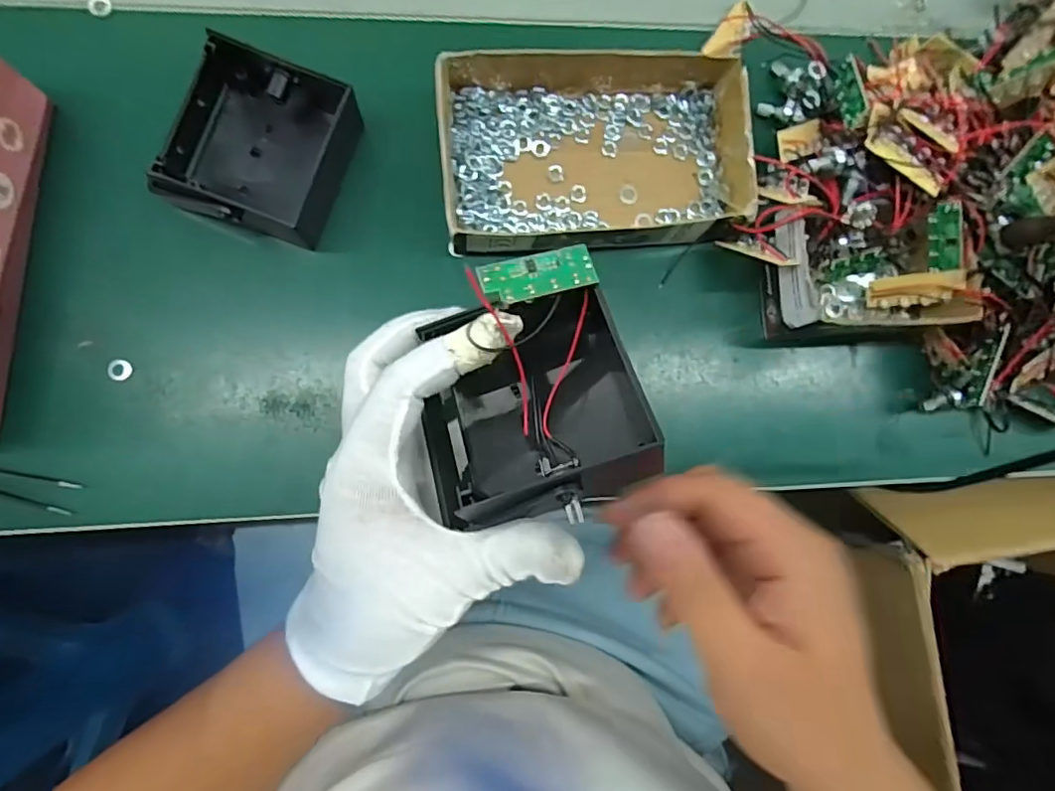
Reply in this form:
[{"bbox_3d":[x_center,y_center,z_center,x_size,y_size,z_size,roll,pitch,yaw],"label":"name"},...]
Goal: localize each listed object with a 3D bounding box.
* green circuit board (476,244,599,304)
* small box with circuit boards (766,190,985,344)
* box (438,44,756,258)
[{"bbox_3d":[0.005,-0.048,0.223,0.048,0.004,0.019,-14,86,-17],"label":"green circuit board"},{"bbox_3d":[0.195,-0.074,0.332,0.108,0.054,0.085,-11,86,-6],"label":"small box with circuit boards"},{"bbox_3d":[0.038,-0.149,0.331,0.178,0.038,0.121,-5,86,-6],"label":"box"}]

